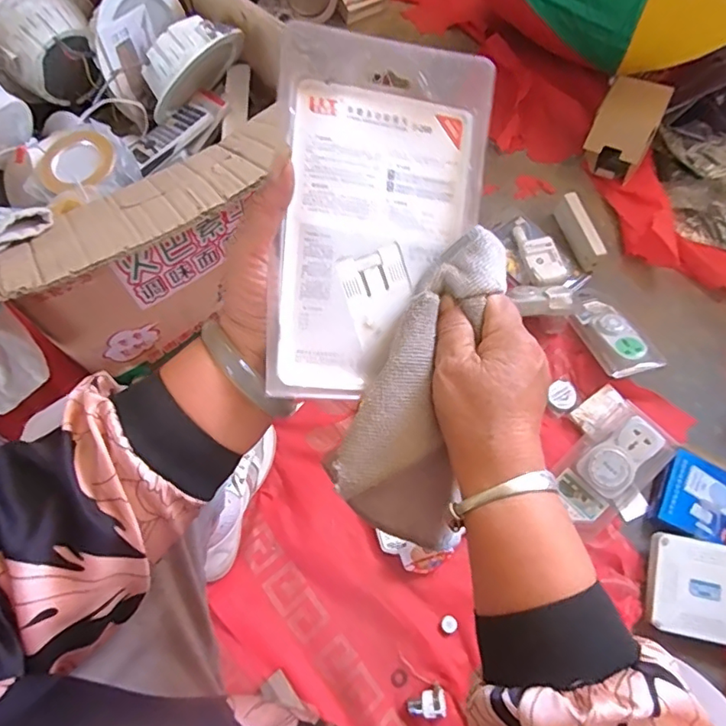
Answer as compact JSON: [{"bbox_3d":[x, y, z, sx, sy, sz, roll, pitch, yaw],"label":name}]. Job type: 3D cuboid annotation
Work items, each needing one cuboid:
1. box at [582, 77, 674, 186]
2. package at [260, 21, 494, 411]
[{"bbox_3d":[0.495,-0.446,1.015,0.112,0.081,0.164,28,70,12],"label":"box"},{"bbox_3d":[0.013,-0.081,0.315,0.121,0.017,0.196,0,94,-17],"label":"package"}]

